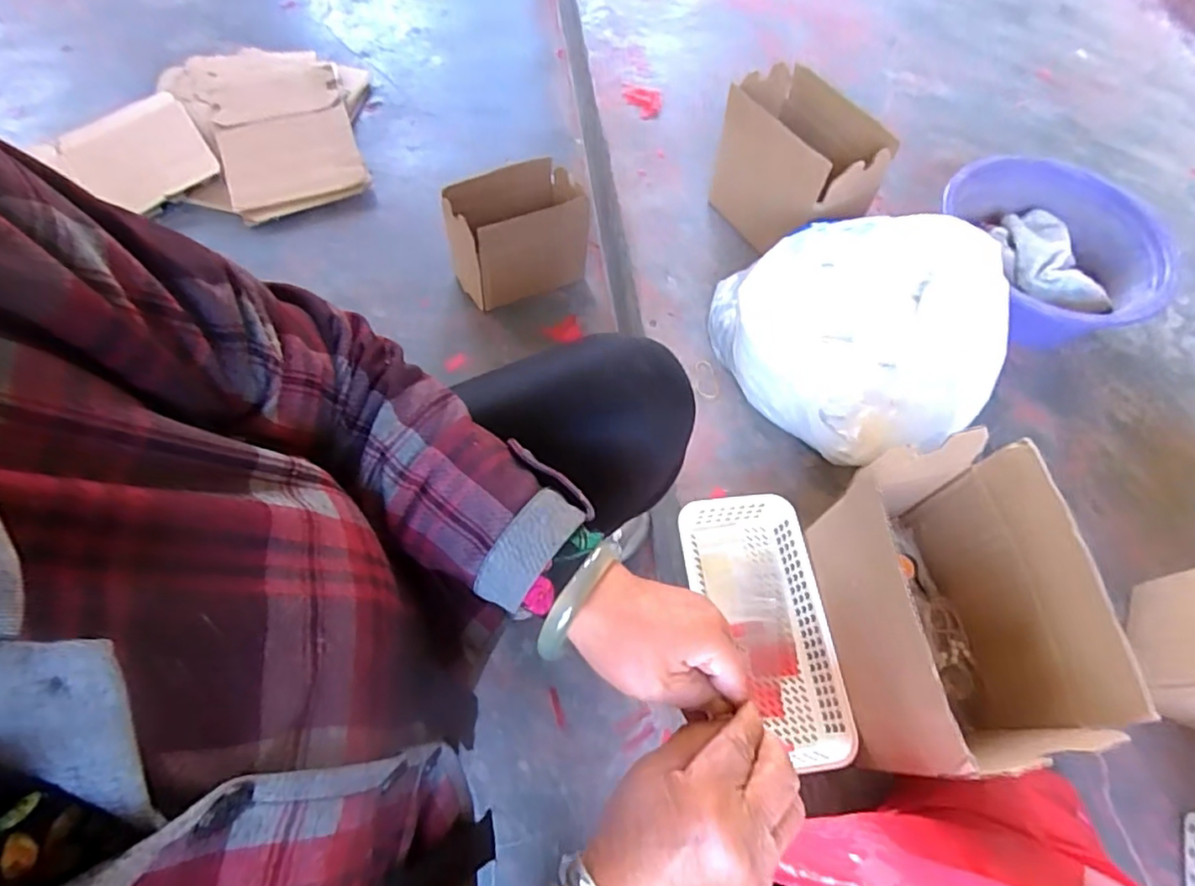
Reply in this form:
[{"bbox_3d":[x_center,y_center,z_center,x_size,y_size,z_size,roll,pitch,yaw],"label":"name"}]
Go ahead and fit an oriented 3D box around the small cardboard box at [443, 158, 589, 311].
[{"bbox_3d":[-0.130,-0.332,1.003,0.214,0.173,0.099,-18,66,-12],"label":"small cardboard box"}]

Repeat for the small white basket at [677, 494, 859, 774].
[{"bbox_3d":[0.167,0.190,0.630,0.124,0.051,0.267,-6,64,-6],"label":"small white basket"}]

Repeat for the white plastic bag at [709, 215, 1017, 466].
[{"bbox_3d":[0.294,-0.134,0.723,0.255,0.175,0.297,-22,67,-14],"label":"white plastic bag"}]

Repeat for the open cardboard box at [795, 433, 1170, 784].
[{"bbox_3d":[0.297,0.144,0.537,0.147,0.186,0.240,-4,64,-6],"label":"open cardboard box"}]

